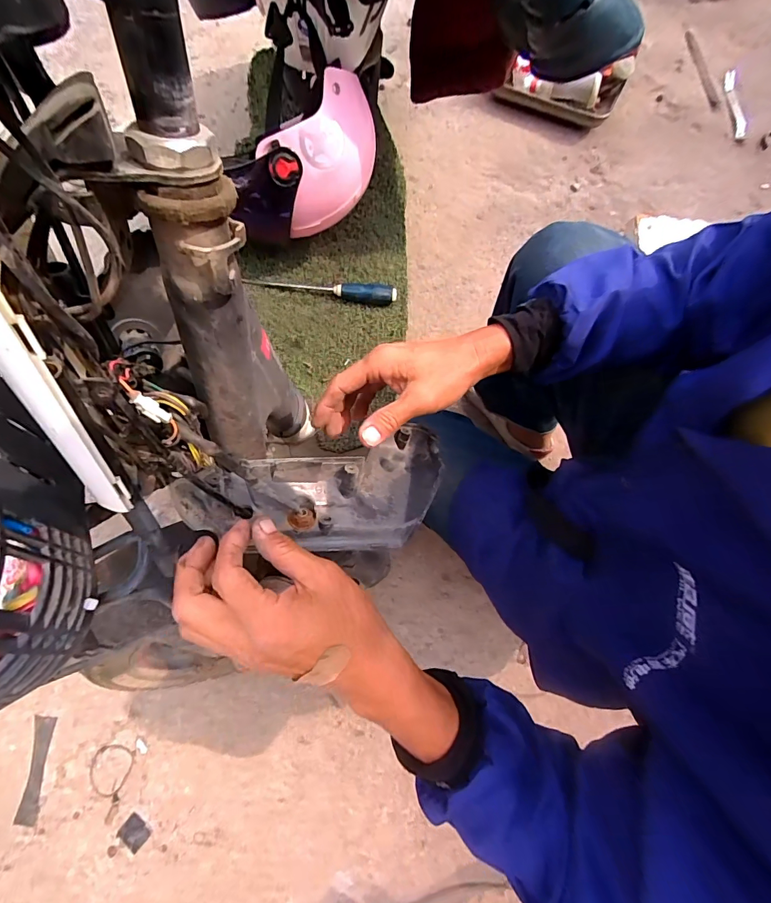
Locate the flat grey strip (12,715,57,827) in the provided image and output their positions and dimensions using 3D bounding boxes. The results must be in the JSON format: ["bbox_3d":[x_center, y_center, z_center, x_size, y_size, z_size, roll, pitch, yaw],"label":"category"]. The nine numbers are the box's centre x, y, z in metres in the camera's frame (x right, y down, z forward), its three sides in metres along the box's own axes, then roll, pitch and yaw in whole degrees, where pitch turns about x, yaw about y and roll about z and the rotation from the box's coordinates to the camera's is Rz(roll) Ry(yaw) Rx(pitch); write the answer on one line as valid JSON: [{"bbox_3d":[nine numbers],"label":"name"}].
[{"bbox_3d":[-0.635,0.578,0.741,0.035,0.004,0.176,6,80,-9],"label":"flat grey strip"}]

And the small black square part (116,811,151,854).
[{"bbox_3d":[-0.446,0.676,0.723,0.047,0.005,0.041,38,79,7],"label":"small black square part"}]

